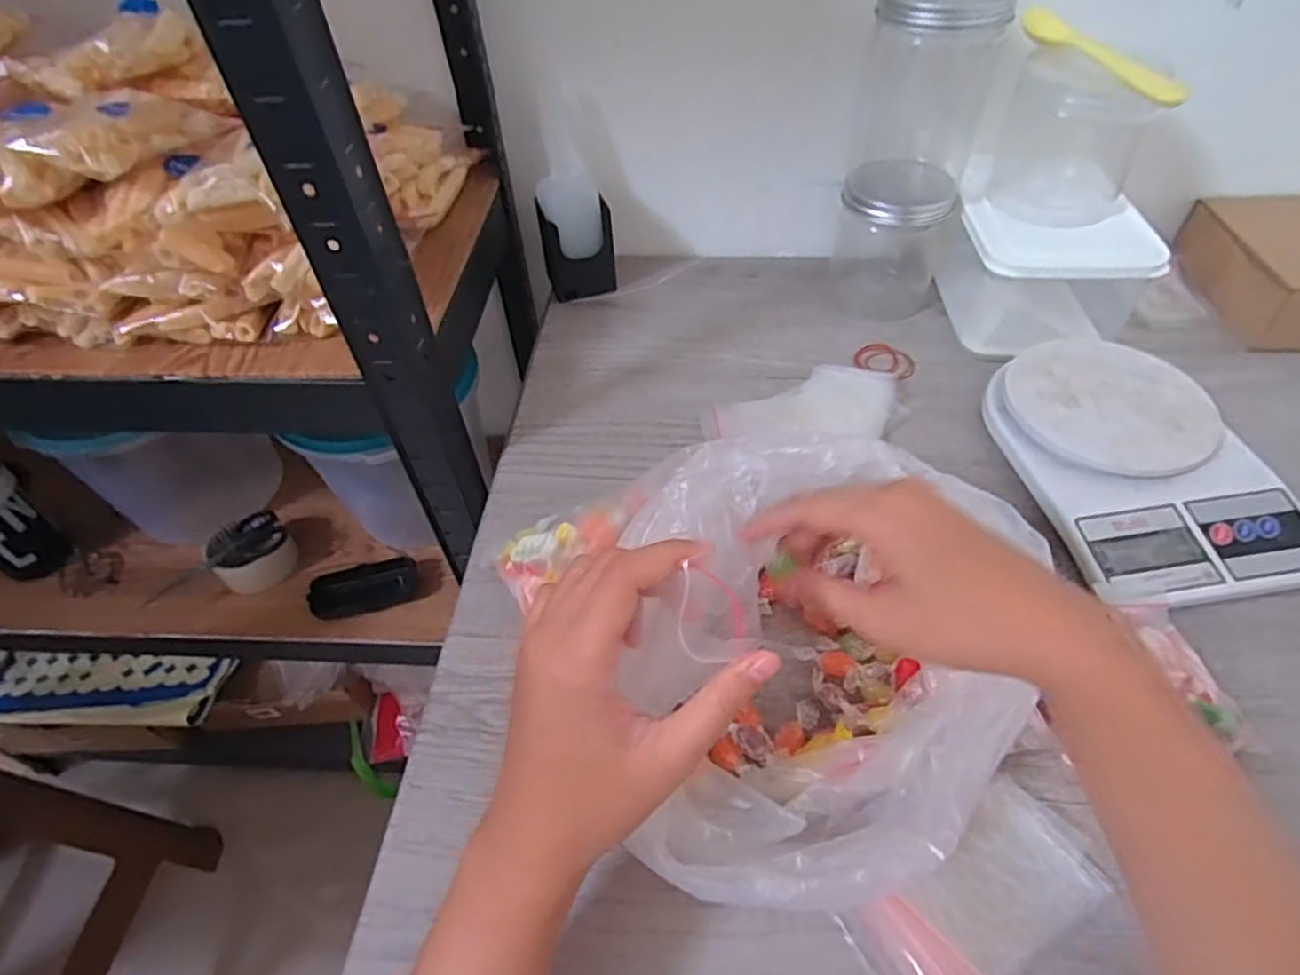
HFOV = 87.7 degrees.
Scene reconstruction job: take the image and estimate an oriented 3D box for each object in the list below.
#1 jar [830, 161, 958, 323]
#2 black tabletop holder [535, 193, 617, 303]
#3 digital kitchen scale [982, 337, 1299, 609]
[{"bbox_3d":[0.206,-0.215,0.580,0.087,0.113,0.088,-2,49,2],"label":"jar"},{"bbox_3d":[-0.066,-0.221,0.626,0.066,0.075,0.035,-6,49,-2],"label":"black tabletop holder"},{"bbox_3d":[0.323,-0.023,0.452,0.152,0.036,0.213,-6,49,-2],"label":"digital kitchen scale"}]

